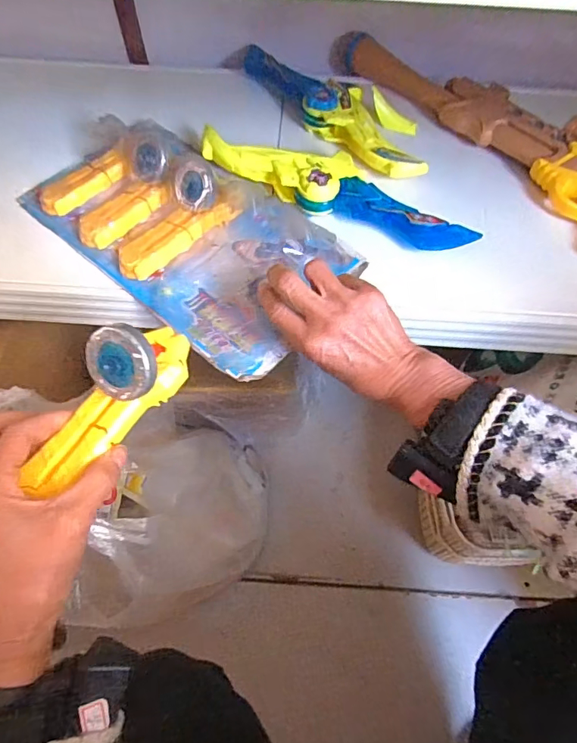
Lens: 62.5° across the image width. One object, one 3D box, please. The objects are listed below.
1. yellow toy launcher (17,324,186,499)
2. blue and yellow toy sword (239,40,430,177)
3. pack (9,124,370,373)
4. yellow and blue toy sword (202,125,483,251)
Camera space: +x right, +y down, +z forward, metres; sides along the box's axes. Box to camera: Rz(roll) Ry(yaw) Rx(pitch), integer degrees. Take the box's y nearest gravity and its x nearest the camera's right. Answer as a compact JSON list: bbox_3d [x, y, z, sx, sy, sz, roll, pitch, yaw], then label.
[{"bbox_3d":[-0.116,0.014,0.297,0.045,0.058,0.127,40,69,16],"label":"yellow toy launcher"},{"bbox_3d":[0.053,-0.328,0.579,0.101,0.039,0.307,-40,71,-19],"label":"blue and yellow toy sword"},{"bbox_3d":[-0.096,-0.147,0.463,0.316,0.058,0.180,40,69,16],"label":"pack"},{"bbox_3d":[0.047,-0.192,0.506,0.308,0.041,0.073,19,64,8],"label":"yellow and blue toy sword"}]

